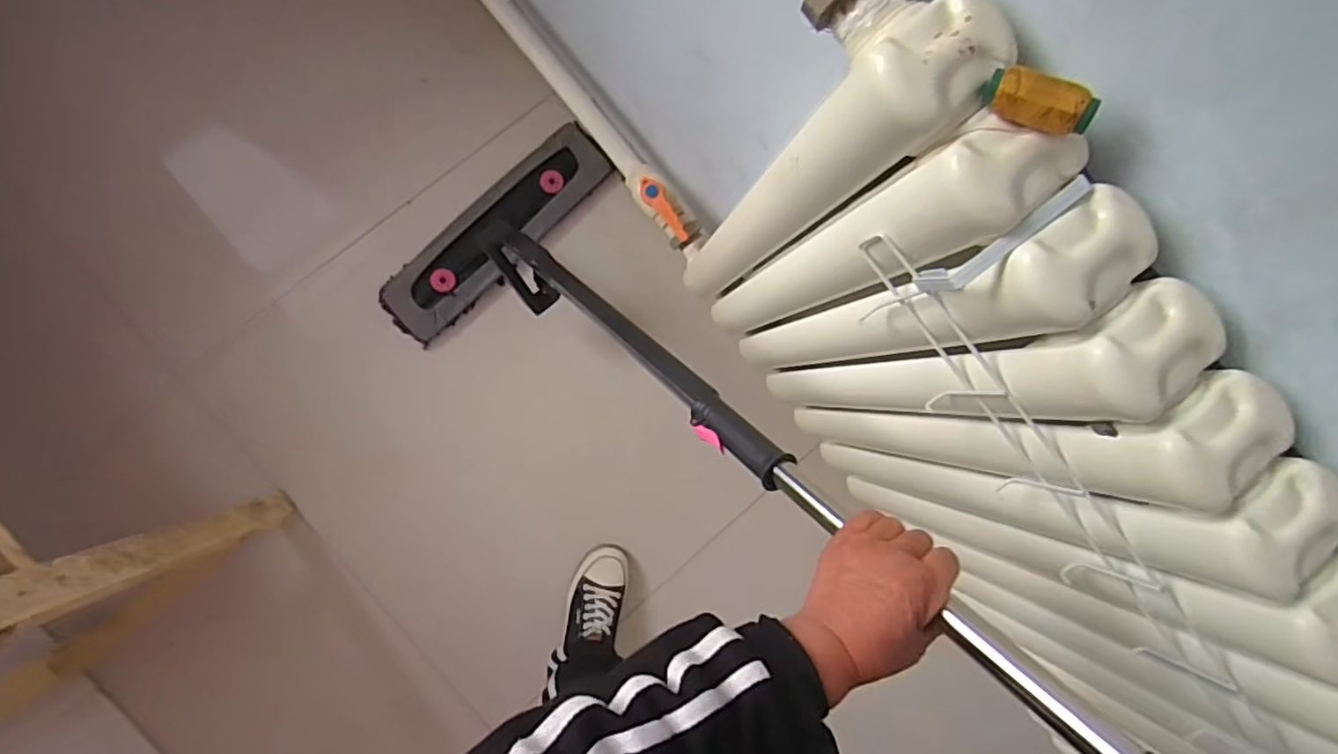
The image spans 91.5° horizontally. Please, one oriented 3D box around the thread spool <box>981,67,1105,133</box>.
[{"bbox_3d":[0.195,-0.145,0.344,0.054,0.020,0.020,30,83,20],"label":"thread spool"}]

